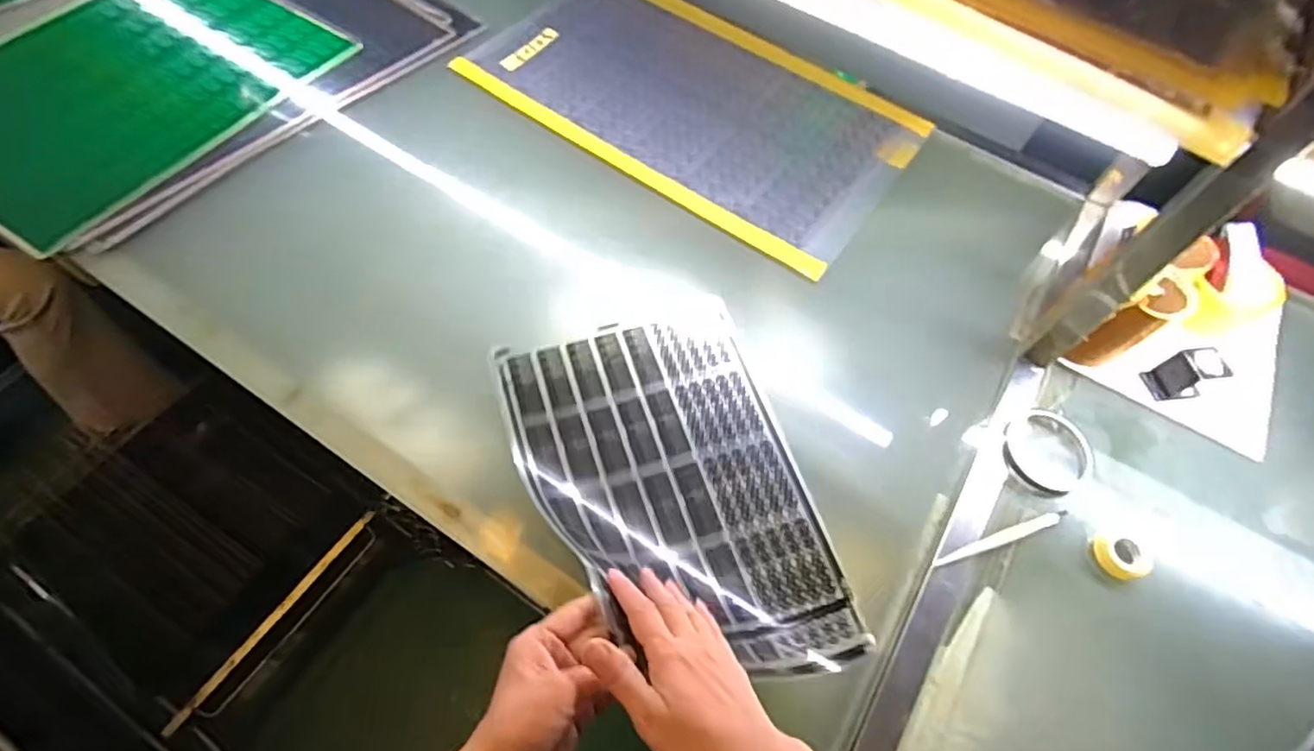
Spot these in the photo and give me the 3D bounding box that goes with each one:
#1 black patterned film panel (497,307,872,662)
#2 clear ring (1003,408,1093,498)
[{"bbox_3d":[0.011,0.082,0.558,0.242,0.086,0.359,-14,64,-11],"label":"black patterned film panel"},{"bbox_3d":[0.382,0.075,0.628,0.093,0.014,0.082,-21,64,-15],"label":"clear ring"}]

